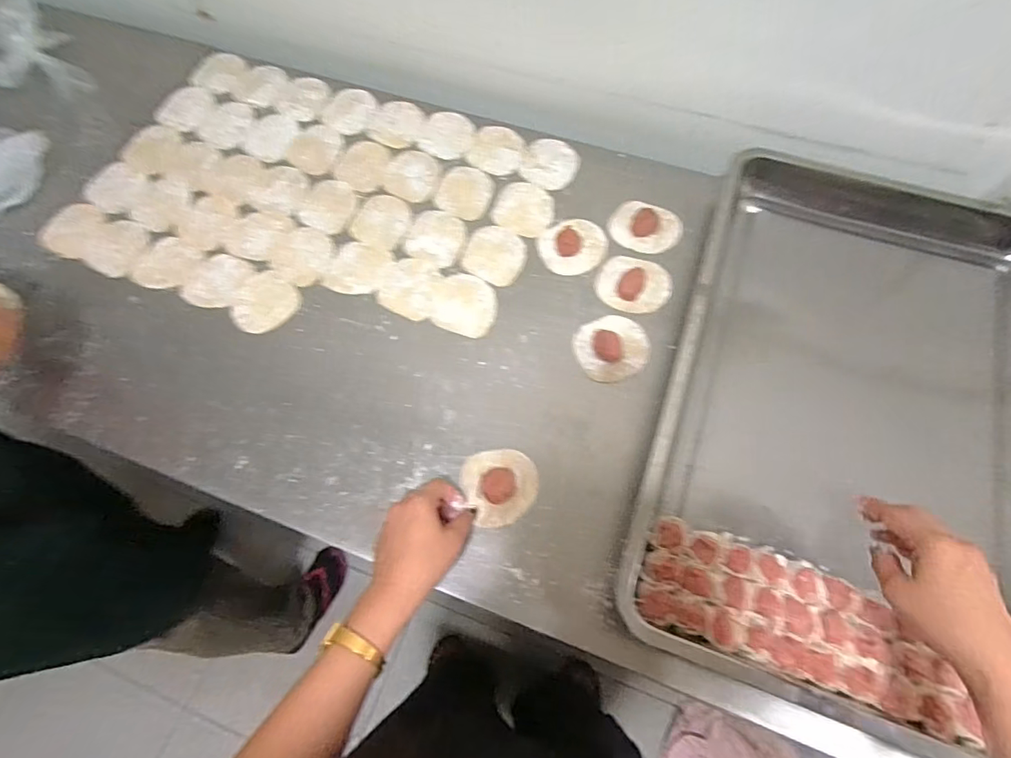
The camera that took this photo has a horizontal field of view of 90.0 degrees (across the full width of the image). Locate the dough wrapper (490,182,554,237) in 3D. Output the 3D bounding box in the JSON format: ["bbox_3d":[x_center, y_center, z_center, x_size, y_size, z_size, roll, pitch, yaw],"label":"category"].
[{"bbox_3d":[0.025,-0.224,0.662,0.079,0.005,0.086,0,67,0],"label":"dough wrapper"}]

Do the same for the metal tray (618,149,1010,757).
[{"bbox_3d":[0.369,0.022,0.524,0.389,0.069,0.582,18,68,7],"label":"metal tray"}]

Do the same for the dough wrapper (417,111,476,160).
[{"bbox_3d":[-0.082,-0.347,0.718,0.075,0.004,0.086,17,68,7],"label":"dough wrapper"}]

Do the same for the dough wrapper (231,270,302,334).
[{"bbox_3d":[-0.291,-0.091,0.608,0.072,0.004,0.076,32,71,12],"label":"dough wrapper"}]

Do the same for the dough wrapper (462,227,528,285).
[{"bbox_3d":[-0.013,-0.158,0.638,0.082,0.004,0.078,0,67,0],"label":"dough wrapper"}]

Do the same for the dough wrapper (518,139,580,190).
[{"bbox_3d":[0.062,-0.297,0.692,0.075,0.004,0.086,17,68,7],"label":"dough wrapper"}]

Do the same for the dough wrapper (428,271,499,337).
[{"bbox_3d":[-0.050,-0.090,0.607,0.085,0.006,0.080,0,67,0],"label":"dough wrapper"}]

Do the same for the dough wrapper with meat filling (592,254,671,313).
[{"bbox_3d":[0.155,-0.115,0.607,0.082,0.009,0.081,0,67,0],"label":"dough wrapper with meat filling"}]

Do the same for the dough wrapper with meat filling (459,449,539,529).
[{"bbox_3d":[-0.004,0.108,0.511,0.074,0.009,0.076,0,67,0],"label":"dough wrapper with meat filling"}]

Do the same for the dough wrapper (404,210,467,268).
[{"bbox_3d":[-0.088,-0.182,0.651,0.073,0.004,0.079,0,67,0],"label":"dough wrapper"}]

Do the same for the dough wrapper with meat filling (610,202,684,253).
[{"bbox_3d":[0.177,-0.191,0.640,0.087,0.010,0.067,28,70,11],"label":"dough wrapper with meat filling"}]

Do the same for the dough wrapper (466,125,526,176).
[{"bbox_3d":[-0.011,-0.320,0.706,0.077,0.004,0.088,17,68,7],"label":"dough wrapper"}]

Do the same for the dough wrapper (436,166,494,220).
[{"bbox_3d":[-0.054,-0.252,0.679,0.075,0.004,0.086,17,68,7],"label":"dough wrapper"}]

